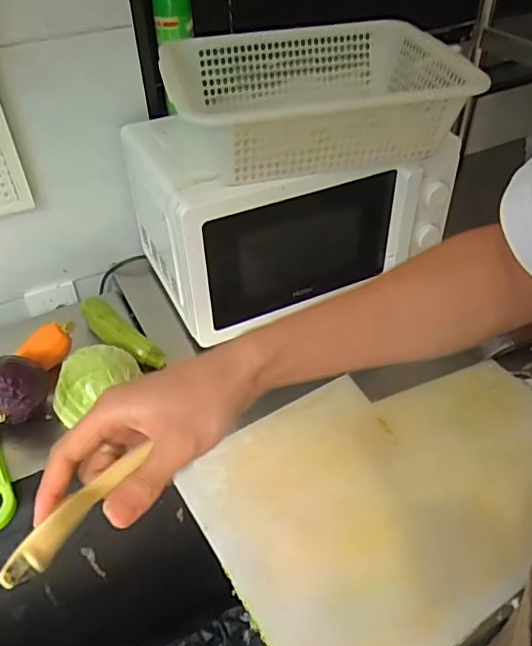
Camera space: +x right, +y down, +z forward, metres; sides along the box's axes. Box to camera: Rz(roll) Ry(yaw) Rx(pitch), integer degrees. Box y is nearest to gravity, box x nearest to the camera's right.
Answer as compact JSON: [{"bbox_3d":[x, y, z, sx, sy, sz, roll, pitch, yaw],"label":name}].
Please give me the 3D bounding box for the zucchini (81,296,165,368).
[{"bbox_3d":[-0.225,0.014,0.865,0.165,0.046,0.050,29,50,30],"label":"zucchini"}]

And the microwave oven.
[{"bbox_3d":[0.046,-0.191,0.904,0.467,0.242,0.249,-16,43,-14],"label":"microwave oven"}]

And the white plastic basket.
[{"bbox_3d":[0.084,-0.321,0.813,0.435,0.115,0.319,-16,43,-14],"label":"white plastic basket"}]

